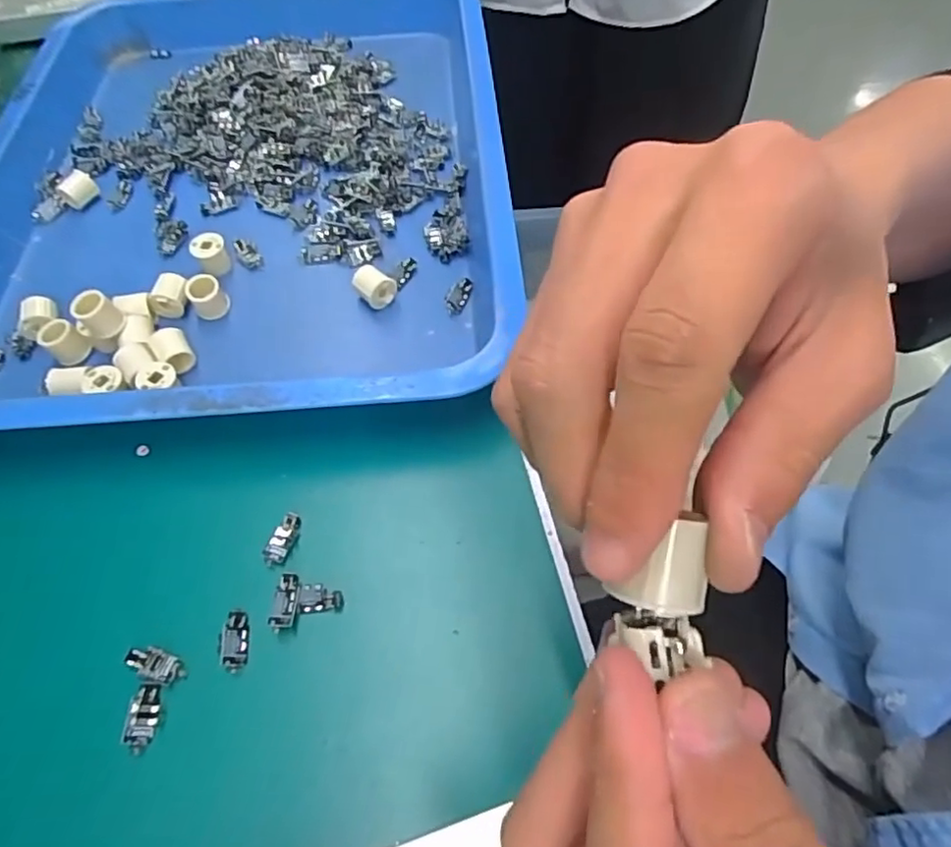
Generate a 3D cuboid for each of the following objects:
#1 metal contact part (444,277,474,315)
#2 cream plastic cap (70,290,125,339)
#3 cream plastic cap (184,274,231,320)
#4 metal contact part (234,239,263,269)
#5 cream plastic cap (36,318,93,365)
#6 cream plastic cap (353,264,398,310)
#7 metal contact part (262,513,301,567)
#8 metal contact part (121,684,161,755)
[{"bbox_3d":[-0.011,-0.076,0.378,0.013,0.006,0.026,16,60,12],"label":"metal contact part"},{"bbox_3d":[-0.204,-0.058,0.342,0.018,0.021,0.019,-1,58,1],"label":"cream plastic cap"},{"bbox_3d":[-0.156,-0.074,0.369,0.020,0.019,0.017,-27,61,-14],"label":"cream plastic cap"},{"bbox_3d":[-0.143,-0.107,0.395,0.012,0.004,0.025,-32,63,-19],"label":"metal contact part"},{"bbox_3d":[-0.231,-0.045,0.356,0.018,0.020,0.019,-1,58,1],"label":"cream plastic cap"},{"bbox_3d":[-0.060,-0.080,0.373,0.020,0.018,0.020,29,63,19],"label":"cream plastic cap"},{"bbox_3d":[-0.092,0.056,0.304,0.011,0.005,0.026,15,60,11],"label":"metal contact part"},{"bbox_3d":[-0.138,0.122,0.262,0.010,0.005,0.026,0,58,2],"label":"metal contact part"}]

